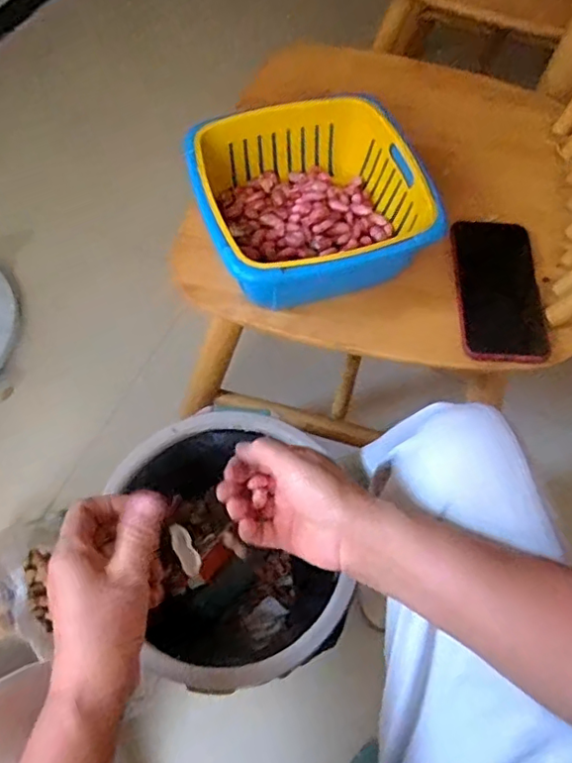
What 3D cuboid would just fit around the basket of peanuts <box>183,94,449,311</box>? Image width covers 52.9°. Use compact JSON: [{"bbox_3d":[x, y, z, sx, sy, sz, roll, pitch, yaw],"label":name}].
[{"bbox_3d":[0.020,-0.163,0.543,0.198,0.082,0.194,-16,64,-10],"label":"basket of peanuts"}]

